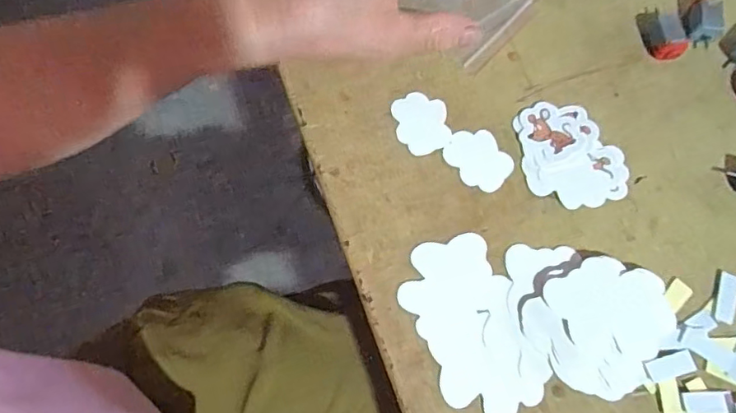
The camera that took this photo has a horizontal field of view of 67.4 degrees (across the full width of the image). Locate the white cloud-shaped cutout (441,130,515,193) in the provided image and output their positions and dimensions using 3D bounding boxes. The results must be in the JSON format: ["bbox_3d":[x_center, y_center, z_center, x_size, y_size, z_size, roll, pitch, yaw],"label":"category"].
[{"bbox_3d":[0.068,-0.030,0.337,0.034,0.004,0.041,-34,74,-10],"label":"white cloud-shaped cutout"}]

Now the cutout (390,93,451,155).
[{"bbox_3d":[0.034,-0.053,0.345,0.033,0.004,0.041,-11,71,-3],"label":"cutout"}]

